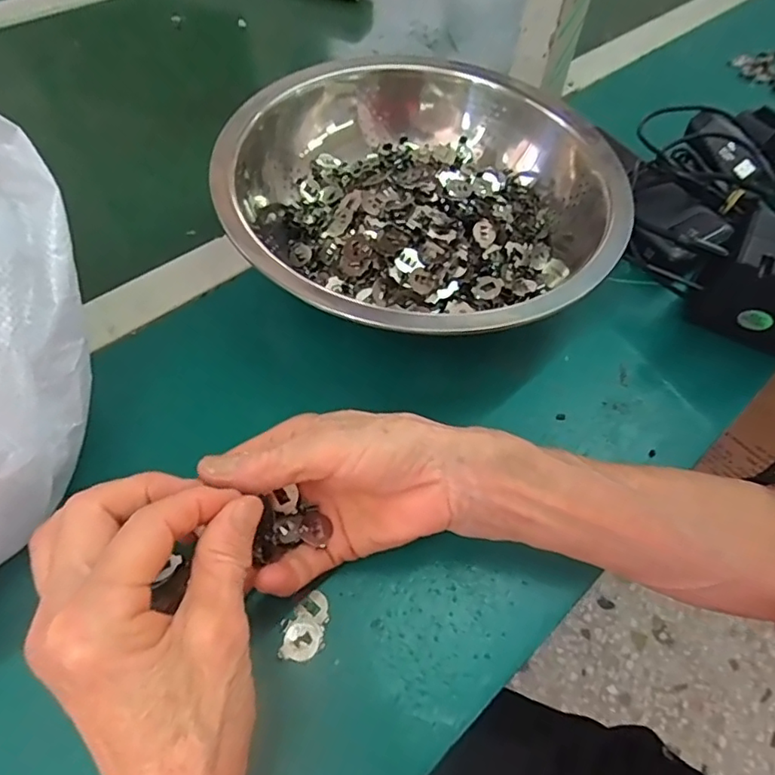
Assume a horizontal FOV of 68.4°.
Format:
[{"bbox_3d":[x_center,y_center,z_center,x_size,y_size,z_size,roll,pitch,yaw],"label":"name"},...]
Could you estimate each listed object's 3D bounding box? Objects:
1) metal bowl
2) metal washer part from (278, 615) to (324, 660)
[{"bbox_3d":[0.025,-0.119,0.398,0.249,0.077,0.249,2,56,-3],"label":"metal bowl"},{"bbox_3d":[-0.041,0.120,0.272,0.019,0.004,0.018,5,56,-1],"label":"metal washer part"}]

